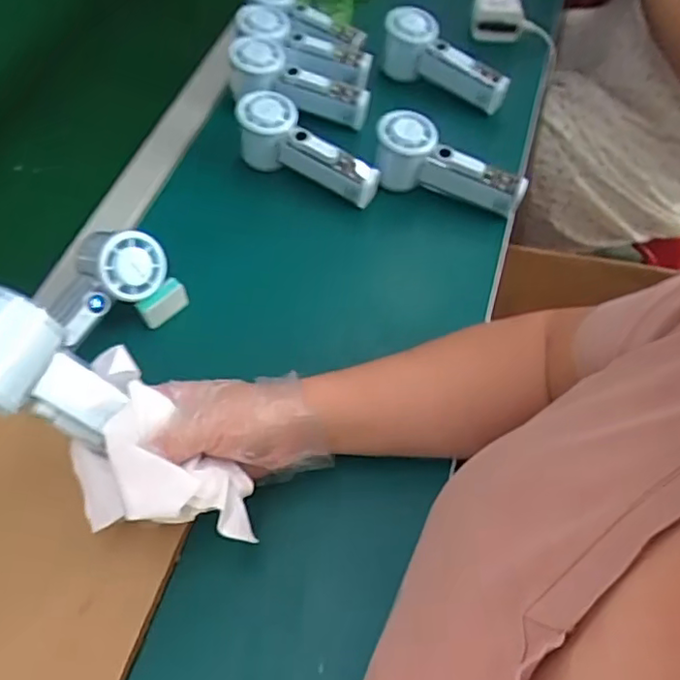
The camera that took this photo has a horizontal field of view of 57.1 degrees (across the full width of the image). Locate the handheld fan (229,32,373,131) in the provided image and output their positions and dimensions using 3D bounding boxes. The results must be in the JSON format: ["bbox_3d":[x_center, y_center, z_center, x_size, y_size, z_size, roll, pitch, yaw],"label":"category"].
[{"bbox_3d":[-0.045,-0.277,0.681,0.158,0.050,0.052,23,60,-3],"label":"handheld fan"}]

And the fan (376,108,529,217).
[{"bbox_3d":[0.105,-0.169,0.624,0.154,0.059,0.056,25,60,0],"label":"fan"}]

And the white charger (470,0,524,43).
[{"bbox_3d":[0.197,-0.401,0.775,0.063,0.053,0.028,9,58,6],"label":"white charger"}]

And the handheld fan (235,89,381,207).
[{"bbox_3d":[-0.034,-0.187,0.633,0.158,0.061,0.052,32,62,1],"label":"handheld fan"}]

